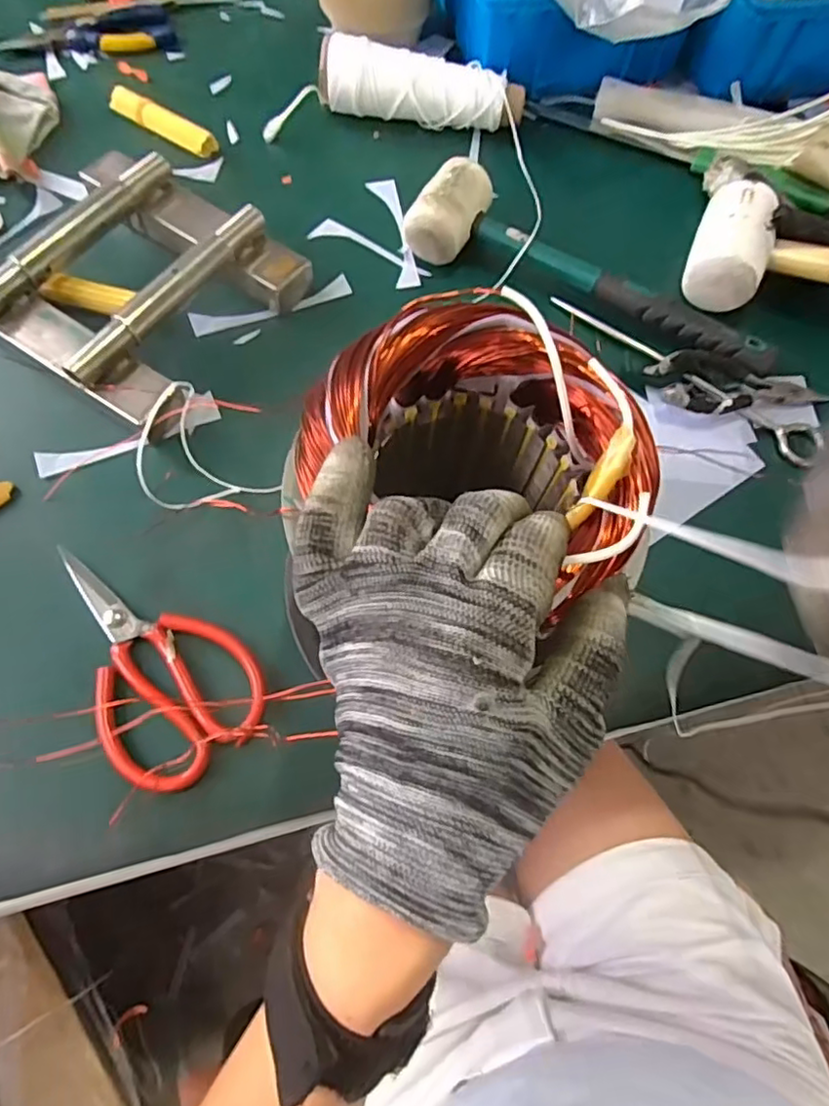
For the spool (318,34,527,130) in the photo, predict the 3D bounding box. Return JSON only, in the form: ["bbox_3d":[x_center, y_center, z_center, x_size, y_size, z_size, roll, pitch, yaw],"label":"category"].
[{"bbox_3d":[0.007,-0.390,0.532,0.172,0.051,0.043,12,67,3],"label":"spool"}]

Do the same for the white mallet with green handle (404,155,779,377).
[{"bbox_3d":[0.134,-0.204,0.462,0.285,0.045,0.072,26,68,8],"label":"white mallet with green handle"}]

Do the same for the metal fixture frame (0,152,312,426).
[{"bbox_3d":[-0.207,-0.199,0.445,0.192,0.046,0.180,35,70,12],"label":"metal fixture frame"}]

